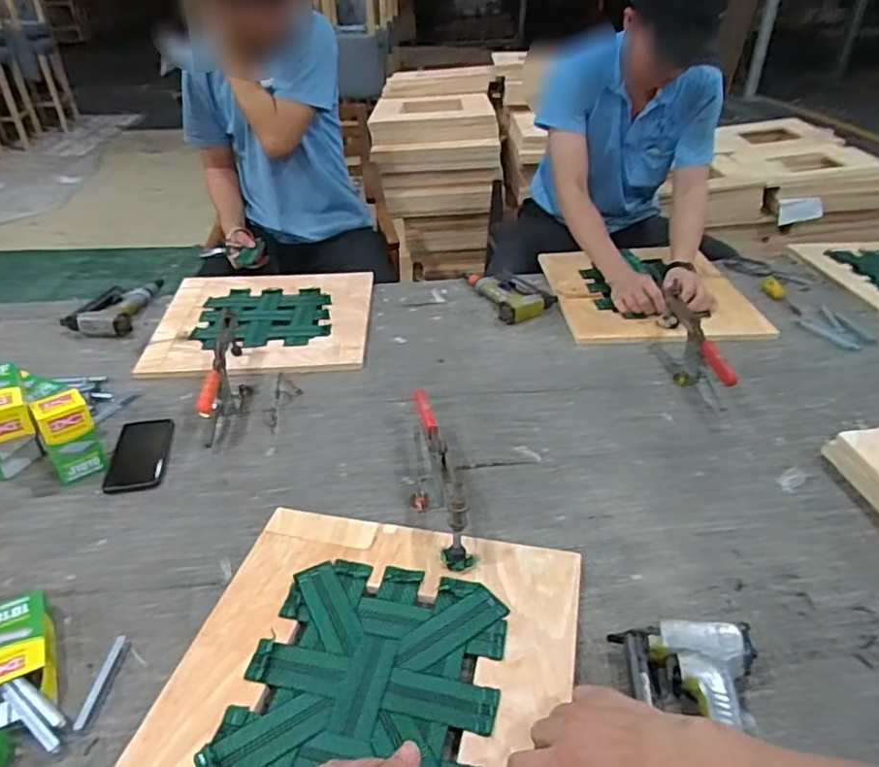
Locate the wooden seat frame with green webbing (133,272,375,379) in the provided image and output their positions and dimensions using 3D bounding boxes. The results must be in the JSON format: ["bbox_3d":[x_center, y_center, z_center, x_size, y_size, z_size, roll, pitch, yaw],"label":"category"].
[{"bbox_3d":[-0.364,-0.147,1.311,0.429,0.022,0.412,-2,34,-5],"label":"wooden seat frame with green webbing"}]

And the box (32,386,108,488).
[{"bbox_3d":[-0.538,0.077,0.900,0.068,0.120,0.060,-23,41,-31],"label":"box"}]

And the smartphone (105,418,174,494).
[{"bbox_3d":[-0.460,0.108,0.950,0.079,0.011,0.139,-4,45,-12],"label":"smartphone"}]

